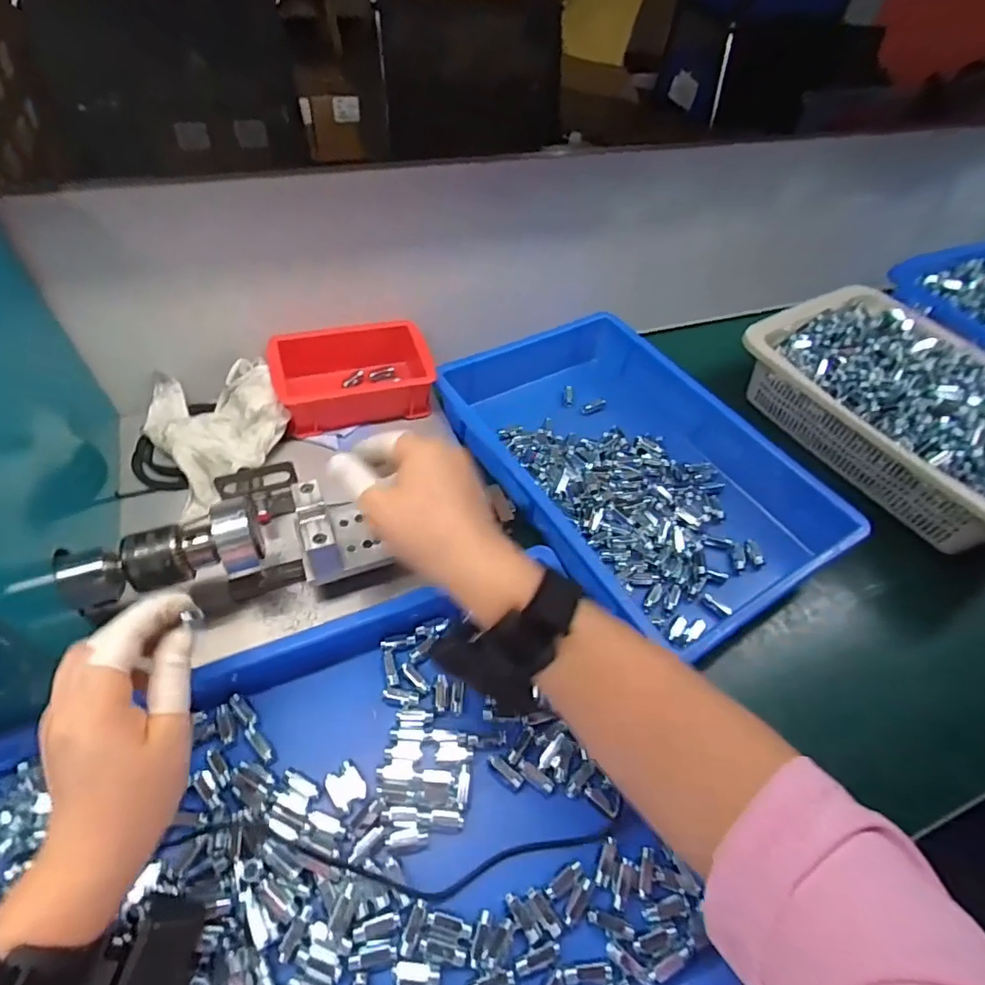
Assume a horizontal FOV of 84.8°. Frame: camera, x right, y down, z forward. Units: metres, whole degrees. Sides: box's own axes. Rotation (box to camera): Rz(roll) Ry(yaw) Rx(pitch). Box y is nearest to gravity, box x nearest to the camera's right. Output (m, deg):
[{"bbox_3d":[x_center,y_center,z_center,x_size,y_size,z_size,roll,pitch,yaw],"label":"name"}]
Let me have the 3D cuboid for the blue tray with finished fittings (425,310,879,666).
[{"bbox_3d":[0.134,-0.031,0.537,0.254,0.066,0.366,-24,58,-23],"label":"blue tray with finished fittings"}]

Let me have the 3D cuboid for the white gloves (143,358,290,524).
[{"bbox_3d":[-0.255,-0.068,0.499,0.113,0.045,0.159,-26,59,-24],"label":"white gloves"}]

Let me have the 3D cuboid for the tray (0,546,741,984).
[{"bbox_3d":[-0.111,0.225,0.325,0.417,0.039,0.294,-15,55,-17],"label":"tray"}]

